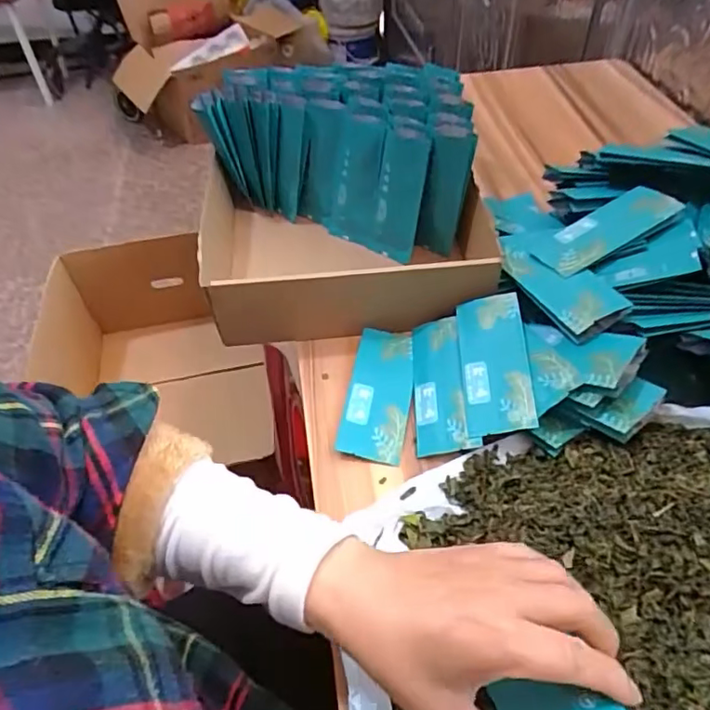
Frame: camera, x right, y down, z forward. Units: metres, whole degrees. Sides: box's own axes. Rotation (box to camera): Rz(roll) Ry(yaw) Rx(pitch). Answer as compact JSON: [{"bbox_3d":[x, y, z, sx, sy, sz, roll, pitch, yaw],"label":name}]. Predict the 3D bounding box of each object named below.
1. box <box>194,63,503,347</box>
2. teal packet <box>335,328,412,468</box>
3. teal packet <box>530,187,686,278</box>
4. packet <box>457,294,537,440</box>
[{"bbox_3d":[-0.014,-0.173,0.594,0.269,0.137,0.296,-3,49,0],"label":"box"},{"bbox_3d":[0.022,0.033,0.500,0.055,0.015,0.131,7,50,8],"label":"teal packet"},{"bbox_3d":[0.231,-0.116,0.522,0.133,0.010,0.053,-30,53,-4],"label":"teal packet"},{"bbox_3d":[0.118,0.006,0.480,0.056,0.007,0.133,-13,53,21],"label":"packet"}]

